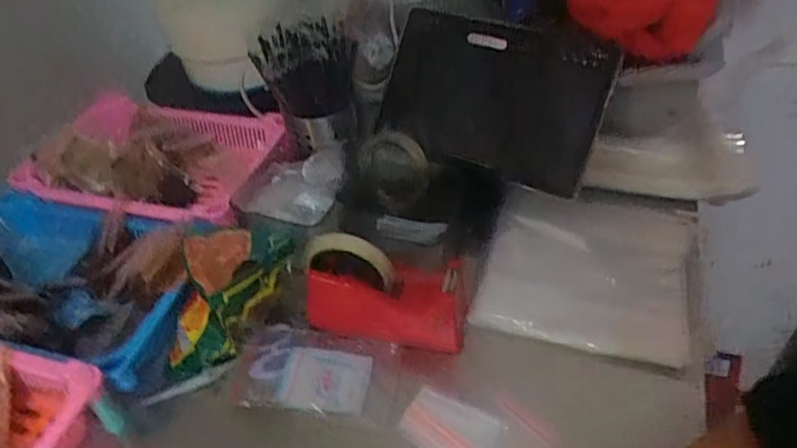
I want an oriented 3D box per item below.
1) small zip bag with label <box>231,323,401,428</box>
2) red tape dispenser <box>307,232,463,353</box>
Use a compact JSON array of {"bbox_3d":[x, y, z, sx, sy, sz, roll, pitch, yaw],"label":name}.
[{"bbox_3d":[-0.077,0.138,0.558,0.148,0.016,0.094,3,44,8],"label":"small zip bag with label"},{"bbox_3d":[-0.013,0.066,0.564,0.151,0.101,0.051,5,45,11],"label":"red tape dispenser"}]

